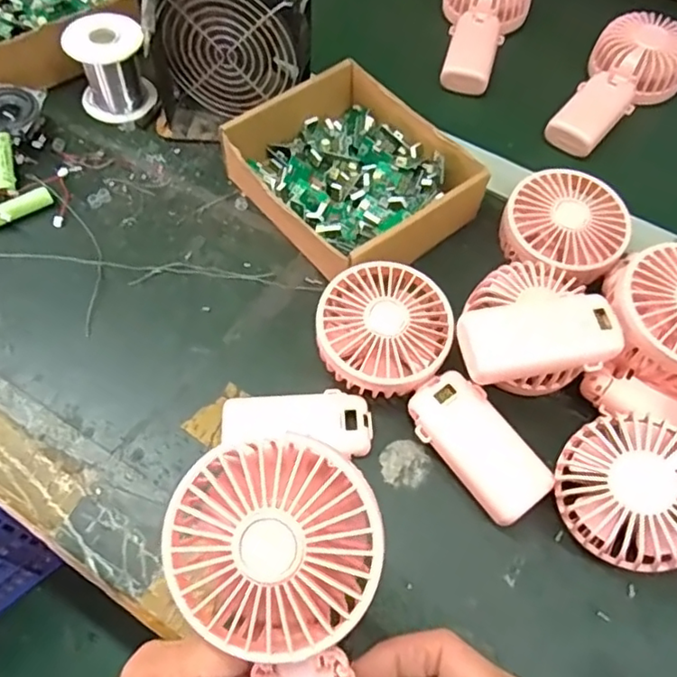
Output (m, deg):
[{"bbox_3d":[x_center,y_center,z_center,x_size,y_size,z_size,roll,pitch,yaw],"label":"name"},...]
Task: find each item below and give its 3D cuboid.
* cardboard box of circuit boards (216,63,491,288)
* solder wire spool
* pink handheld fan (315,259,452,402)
[{"bbox_3d":[0.009,-0.131,0.477,0.149,0.051,0.176,-35,67,-18],"label":"cardboard box of circuit boards"},{"bbox_3d":[-0.201,-0.239,0.530,0.058,0.067,0.058,0,61,-1],"label":"solder wire spool"},{"bbox_3d":[0.030,-0.003,0.407,0.085,0.047,0.085,0,61,-1],"label":"pink handheld fan"}]

